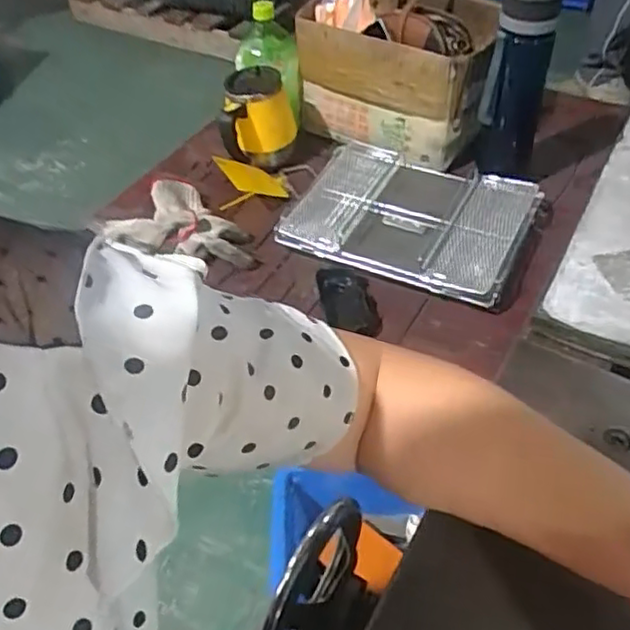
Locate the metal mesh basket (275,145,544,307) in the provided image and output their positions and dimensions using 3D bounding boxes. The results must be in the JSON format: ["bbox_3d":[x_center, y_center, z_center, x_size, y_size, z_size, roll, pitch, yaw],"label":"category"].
[{"bbox_3d":[0.130,-0.137,0.915,0.310,0.051,0.231,22,52,21],"label":"metal mesh basket"}]

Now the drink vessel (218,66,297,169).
[{"bbox_3d":[-0.090,-0.307,1.015,0.108,0.099,0.124,-6,47,-3],"label":"drink vessel"}]

